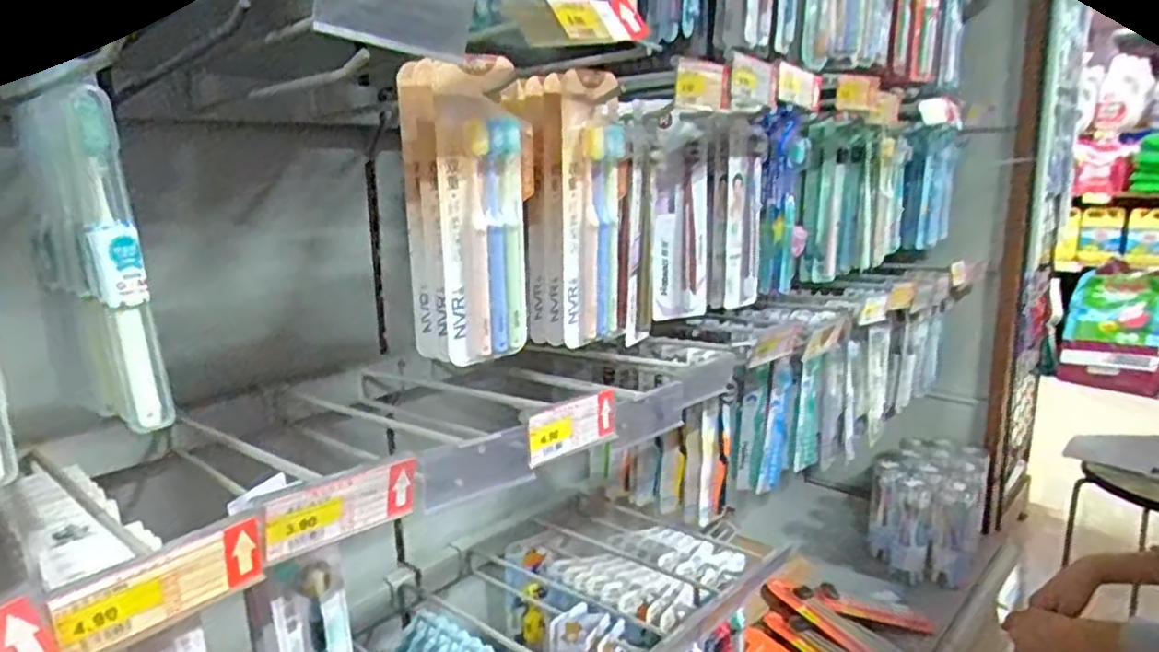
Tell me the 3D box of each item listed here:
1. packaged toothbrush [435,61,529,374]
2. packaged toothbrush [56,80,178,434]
[{"bbox_3d":[-0.071,-0.088,0.566,0.078,0.229,0.022,-10,19,-31],"label":"packaged toothbrush"},{"bbox_3d":[-0.263,-0.036,0.411,0.032,0.191,0.020,-8,14,-31],"label":"packaged toothbrush"}]

